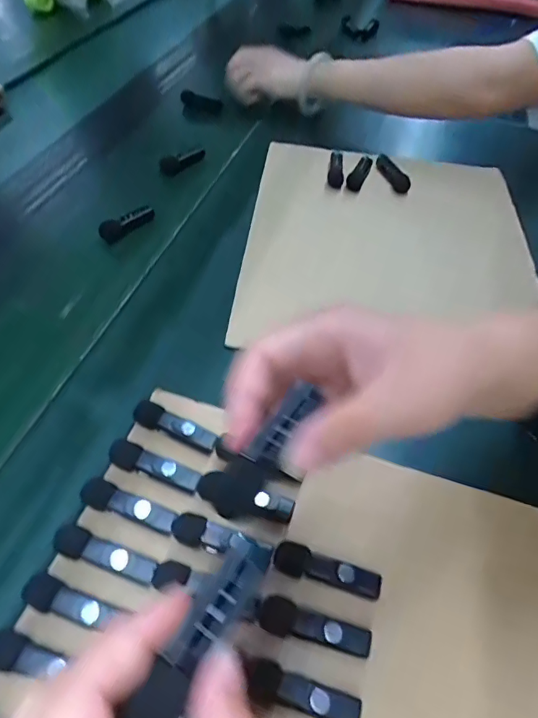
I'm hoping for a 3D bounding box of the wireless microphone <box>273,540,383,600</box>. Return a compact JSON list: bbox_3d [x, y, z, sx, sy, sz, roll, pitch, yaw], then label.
[{"bbox_3d":[0.035,0.129,0.301,0.065,0.009,0.018,15,51,12],"label":"wireless microphone"}]

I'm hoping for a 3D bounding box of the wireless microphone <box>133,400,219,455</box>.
[{"bbox_3d":[-0.068,0.049,0.357,0.065,0.014,0.015,20,52,16],"label":"wireless microphone"}]

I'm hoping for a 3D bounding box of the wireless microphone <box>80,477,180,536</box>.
[{"bbox_3d":[-0.091,0.093,0.317,0.063,0.011,0.016,17,51,13],"label":"wireless microphone"}]

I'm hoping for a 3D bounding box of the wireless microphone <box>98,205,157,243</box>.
[{"bbox_3d":[-0.151,-0.145,0.528,0.061,0.022,0.018,-31,57,-11],"label":"wireless microphone"}]

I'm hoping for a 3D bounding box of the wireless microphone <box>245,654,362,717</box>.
[{"bbox_3d":[0.016,0.180,0.263,0.064,0.011,0.021,16,51,12],"label":"wireless microphone"}]

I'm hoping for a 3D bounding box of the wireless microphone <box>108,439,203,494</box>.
[{"bbox_3d":[-0.077,0.071,0.336,0.064,0.010,0.018,15,51,11],"label":"wireless microphone"}]

